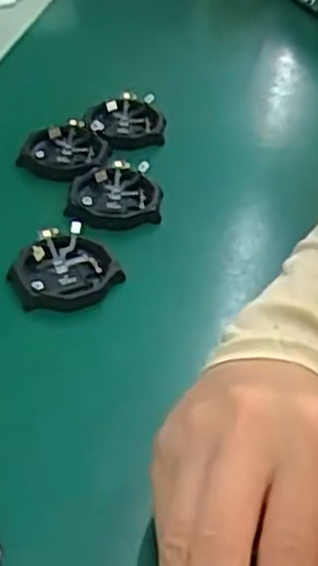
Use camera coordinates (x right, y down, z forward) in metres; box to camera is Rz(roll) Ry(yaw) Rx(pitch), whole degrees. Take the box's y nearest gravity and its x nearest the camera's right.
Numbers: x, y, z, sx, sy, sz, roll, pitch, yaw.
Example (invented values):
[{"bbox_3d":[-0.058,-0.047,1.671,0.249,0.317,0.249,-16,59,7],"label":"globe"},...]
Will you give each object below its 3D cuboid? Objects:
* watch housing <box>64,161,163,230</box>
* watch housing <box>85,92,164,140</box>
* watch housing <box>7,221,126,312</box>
[{"bbox_3d":[-0.025,-0.051,0.429,0.051,0.013,0.047,3,42,-4],"label":"watch housing"},{"bbox_3d":[-0.021,-0.105,0.485,0.048,0.014,0.039,-3,42,-7],"label":"watch housing"},{"bbox_3d":[-0.051,-0.008,0.385,0.053,0.009,0.050,-21,49,-27],"label":"watch housing"}]

